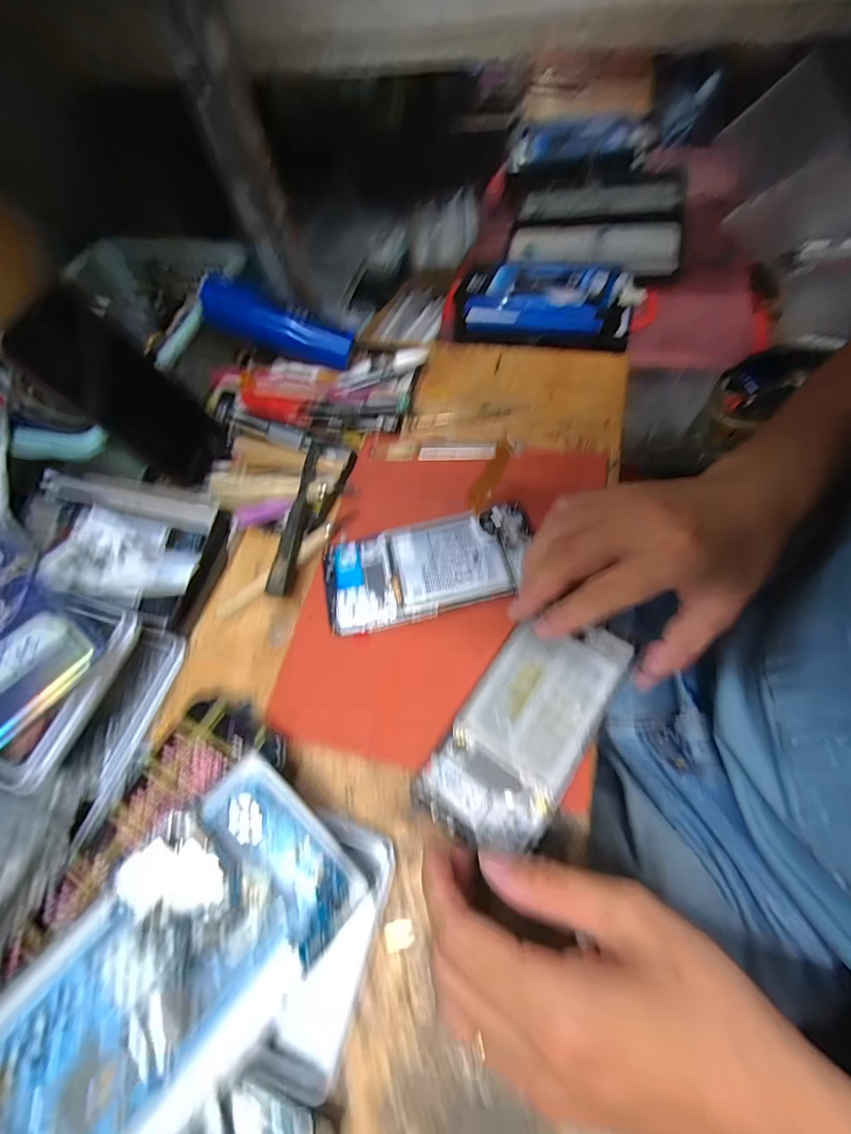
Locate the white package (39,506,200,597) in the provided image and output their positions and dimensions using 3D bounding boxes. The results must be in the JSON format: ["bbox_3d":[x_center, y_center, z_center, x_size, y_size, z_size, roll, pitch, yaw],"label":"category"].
[{"bbox_3d":[-0.209,-0.008,0.304,0.089,0.022,0.061,10,64,5],"label":"white package"}]

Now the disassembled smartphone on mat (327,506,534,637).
[{"bbox_3d":[0.002,0.000,0.315,0.150,0.007,0.072,-13,63,2],"label":"disassembled smartphone on mat"}]

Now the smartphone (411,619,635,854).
[{"bbox_3d":[0.059,0.092,0.262,0.070,0.005,0.146,30,72,19],"label":"smartphone"}]

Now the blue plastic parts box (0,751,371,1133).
[{"bbox_3d":[-0.119,0.188,0.208,0.098,0.021,0.170,37,73,22],"label":"blue plastic parts box"}]

